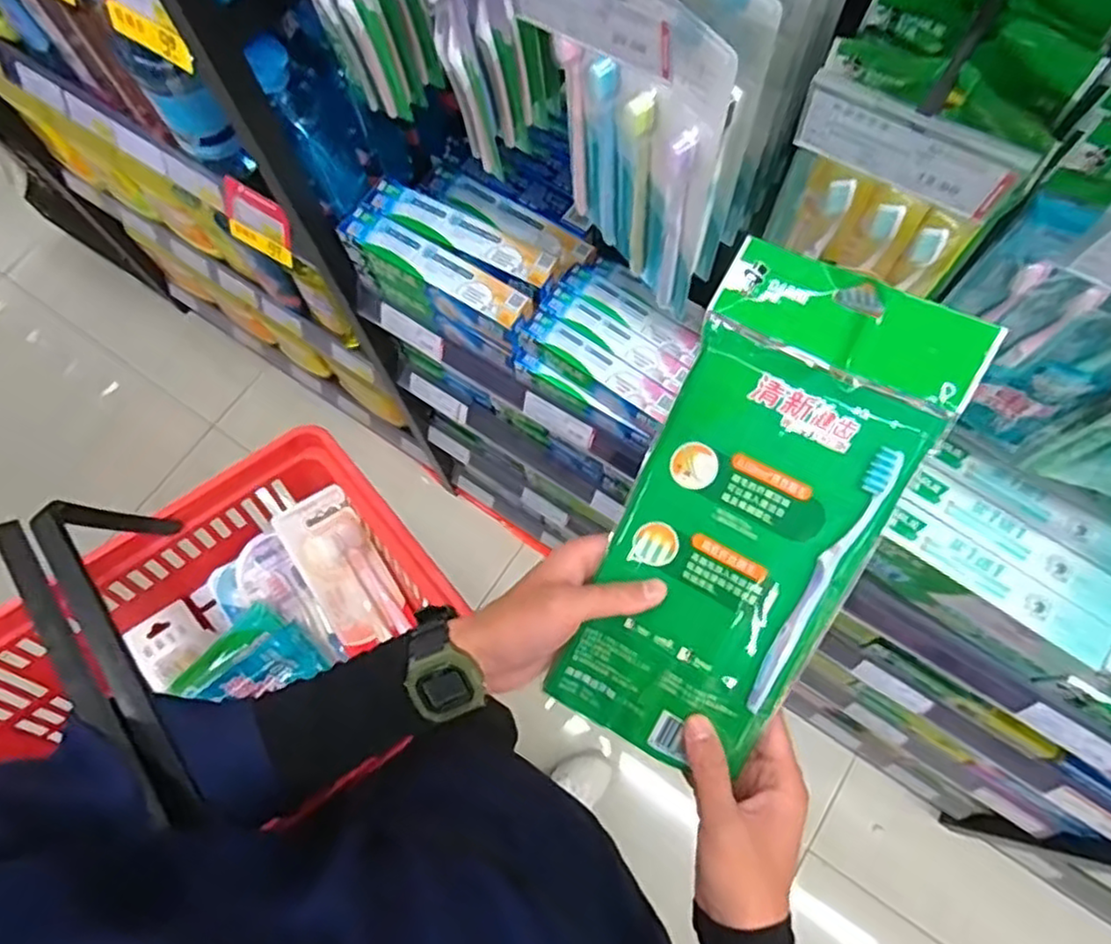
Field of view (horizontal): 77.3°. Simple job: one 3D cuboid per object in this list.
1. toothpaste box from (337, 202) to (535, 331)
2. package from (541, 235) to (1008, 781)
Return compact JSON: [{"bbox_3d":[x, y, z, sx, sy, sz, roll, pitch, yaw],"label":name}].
[{"bbox_3d":[-0.127,-0.220,0.752,0.229,0.034,0.048,31,74,13],"label":"toothpaste box"},{"bbox_3d":[0.104,0.031,0.384,0.128,0.018,0.282,27,104,11],"label":"package"}]

